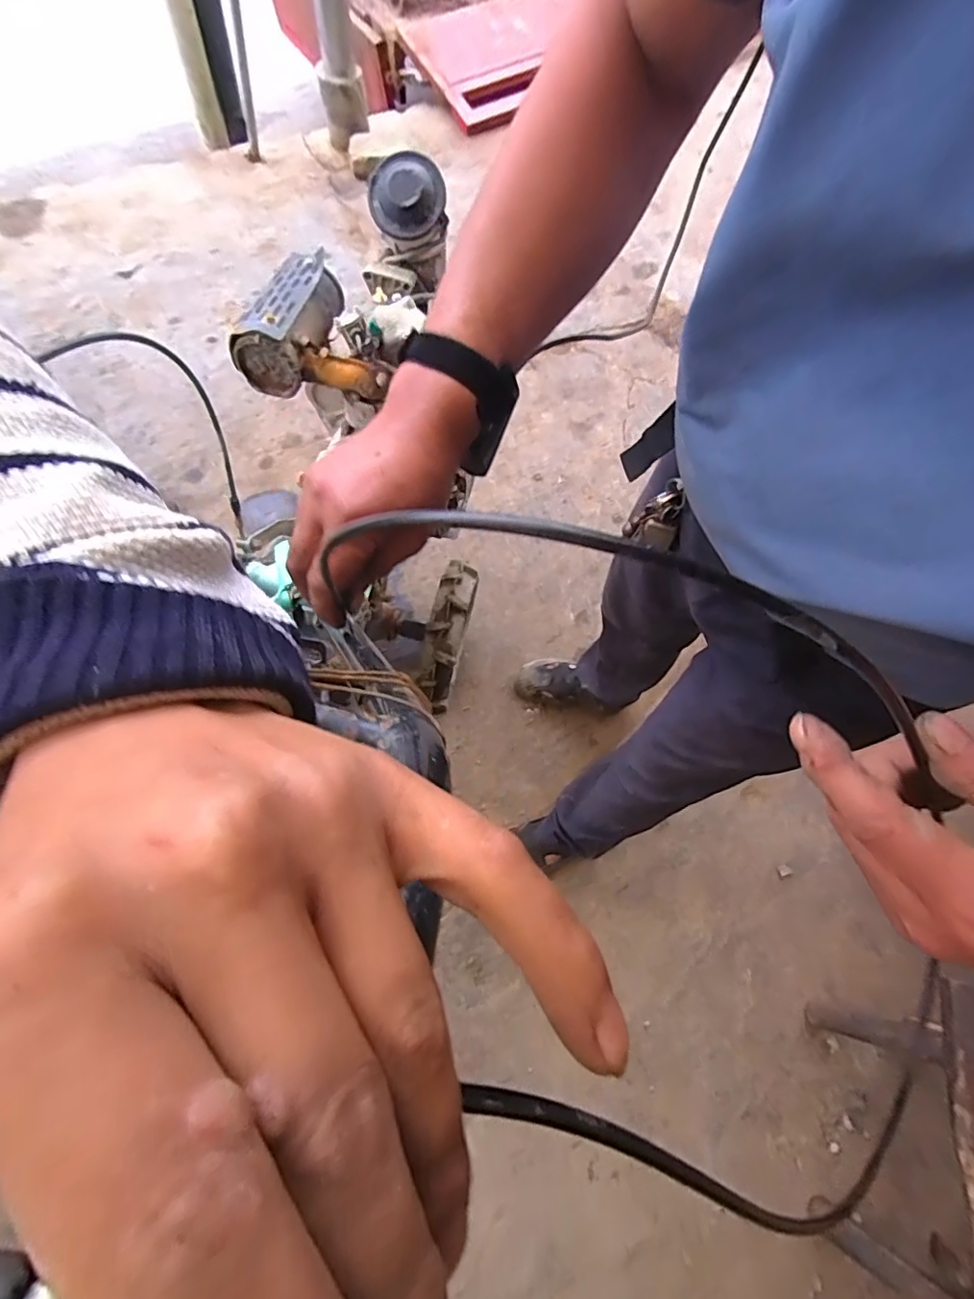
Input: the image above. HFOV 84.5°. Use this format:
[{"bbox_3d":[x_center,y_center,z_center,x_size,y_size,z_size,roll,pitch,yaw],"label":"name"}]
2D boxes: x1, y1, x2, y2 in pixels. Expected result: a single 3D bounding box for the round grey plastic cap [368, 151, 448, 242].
[{"bbox_3d":[-0.112,-0.636,0.755,0.106,0.100,0.050,-8,28,-1],"label":"round grey plastic cap"}]

